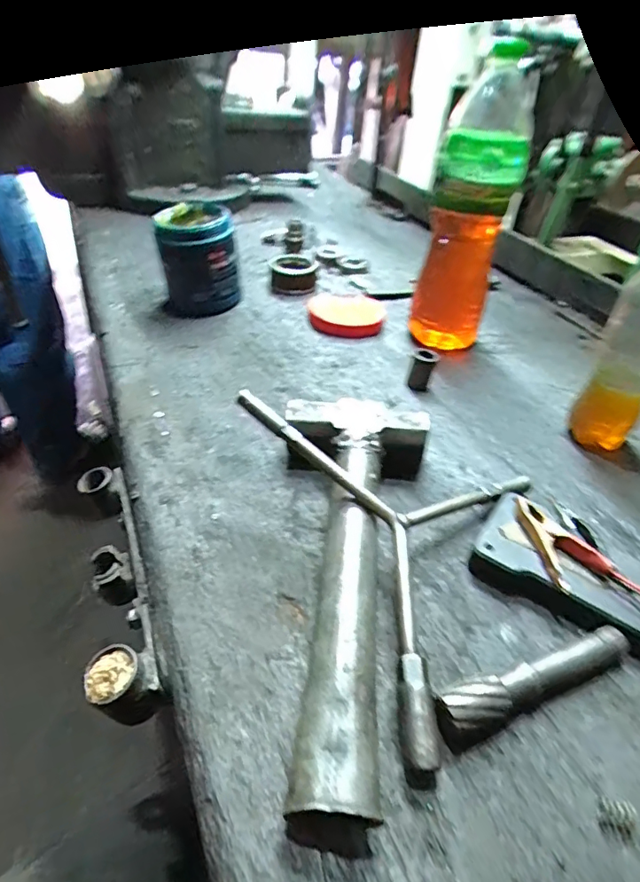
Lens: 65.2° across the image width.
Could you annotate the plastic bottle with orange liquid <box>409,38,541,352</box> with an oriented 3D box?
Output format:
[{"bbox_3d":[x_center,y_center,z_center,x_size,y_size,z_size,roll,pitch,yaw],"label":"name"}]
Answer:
[{"bbox_3d":[0.148,-0.217,0.496,0.071,0.263,0.059,21,42,18],"label":"plastic bottle with orange liquid"}]

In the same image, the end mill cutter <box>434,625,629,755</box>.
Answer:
[{"bbox_3d":[0.114,0.126,0.265,0.118,0.021,0.021,-14,43,-22],"label":"end mill cutter"}]

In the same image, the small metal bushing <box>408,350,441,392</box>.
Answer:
[{"bbox_3d":[0.100,-0.071,0.485,0.024,0.039,0.026,18,41,15],"label":"small metal bushing"}]

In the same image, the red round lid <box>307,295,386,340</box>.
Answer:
[{"bbox_3d":[0.032,-0.146,0.584,0.088,0.016,0.075,0,39,-7],"label":"red round lid"}]

